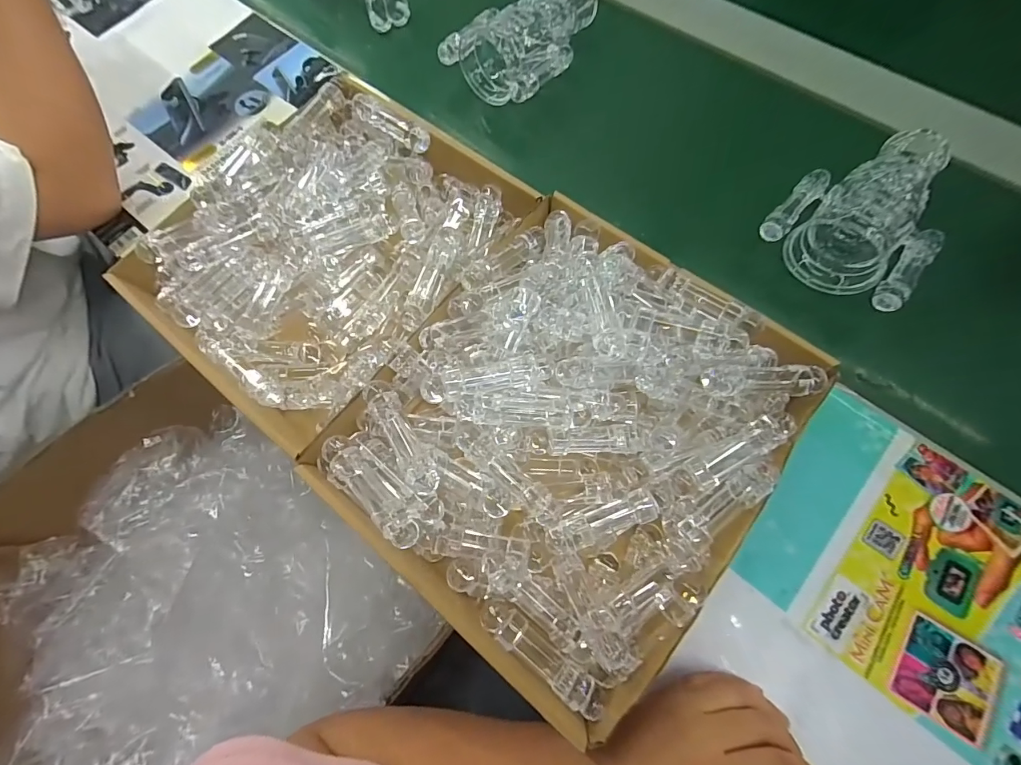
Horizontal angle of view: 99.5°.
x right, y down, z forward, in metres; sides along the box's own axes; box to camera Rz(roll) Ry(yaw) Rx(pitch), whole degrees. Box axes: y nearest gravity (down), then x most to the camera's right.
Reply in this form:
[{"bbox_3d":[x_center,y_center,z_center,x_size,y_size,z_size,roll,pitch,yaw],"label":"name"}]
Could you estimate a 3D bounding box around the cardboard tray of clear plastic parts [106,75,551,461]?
[{"bbox_3d":[-0.160,-0.123,0.397,0.268,0.048,0.304,37,77,14],"label":"cardboard tray of clear plastic parts"}]

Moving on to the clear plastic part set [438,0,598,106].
[{"bbox_3d":[0.023,-0.406,0.497,0.123,0.058,0.176,37,77,14],"label":"clear plastic part set"}]

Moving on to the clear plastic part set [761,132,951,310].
[{"bbox_3d":[0.332,-0.160,0.397,0.123,0.054,0.176,42,78,15],"label":"clear plastic part set"}]

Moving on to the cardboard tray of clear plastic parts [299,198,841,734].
[{"bbox_3d":[0.044,0.035,0.336,0.279,0.065,0.304,36,77,13],"label":"cardboard tray of clear plastic parts"}]

